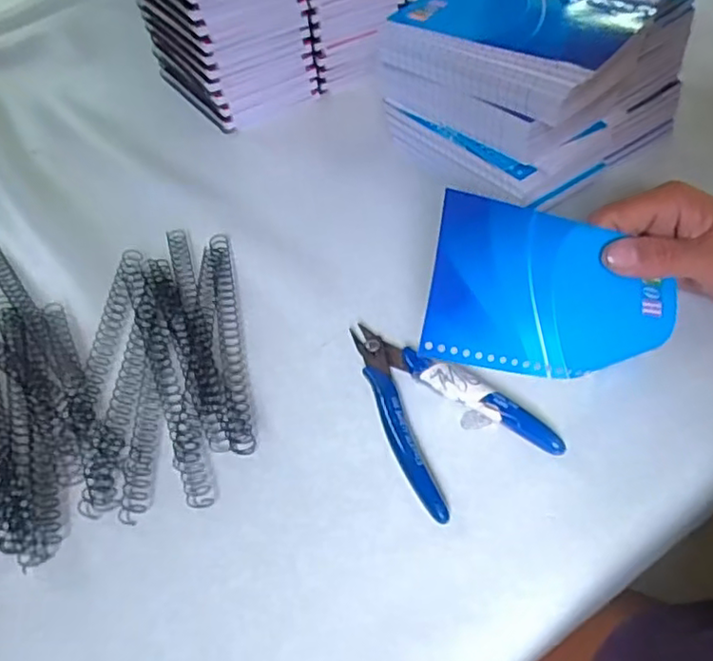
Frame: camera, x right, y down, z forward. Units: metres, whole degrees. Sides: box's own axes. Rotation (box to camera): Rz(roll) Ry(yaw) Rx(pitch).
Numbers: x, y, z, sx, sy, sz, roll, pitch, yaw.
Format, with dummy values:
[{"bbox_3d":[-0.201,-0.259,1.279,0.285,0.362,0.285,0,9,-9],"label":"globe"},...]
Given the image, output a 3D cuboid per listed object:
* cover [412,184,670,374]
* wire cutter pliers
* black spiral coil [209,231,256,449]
[{"bbox_3d":[0.096,-0.016,0.303,0.127,0.010,0.078,10,88,-17],"label":"cover"},{"bbox_3d":[0.037,0.034,0.316,0.067,0.015,0.111,-24,51,-17],"label":"wire cutter pliers"},{"bbox_3d":[-0.073,0.000,0.357,0.012,0.008,0.159,-11,48,-6],"label":"black spiral coil"}]

